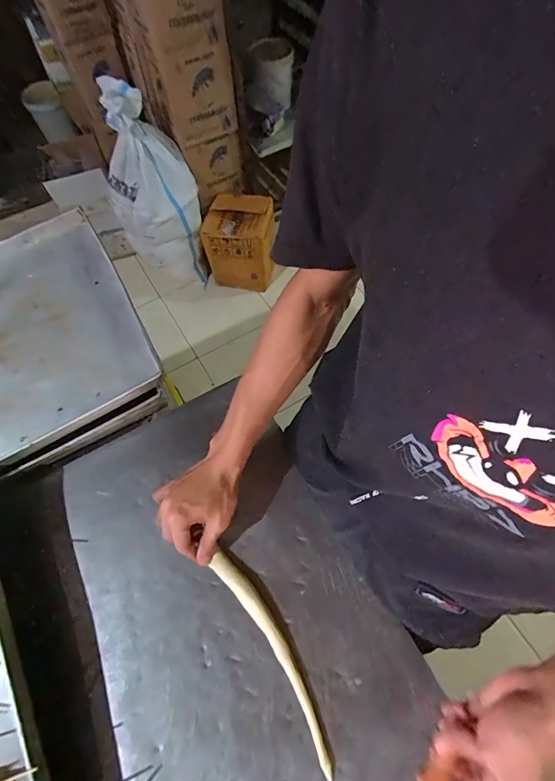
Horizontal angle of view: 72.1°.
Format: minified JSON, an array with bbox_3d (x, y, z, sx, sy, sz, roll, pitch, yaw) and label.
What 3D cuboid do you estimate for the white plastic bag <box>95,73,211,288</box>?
[{"bbox_3d":[-0.471,-0.750,1.494,0.296,0.690,0.359,-5,63,-1],"label":"white plastic bag"}]

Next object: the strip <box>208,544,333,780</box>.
[{"bbox_3d":[-0.006,0.297,0.441,0.032,0.015,0.242,-31,67,-14],"label":"strip"}]

